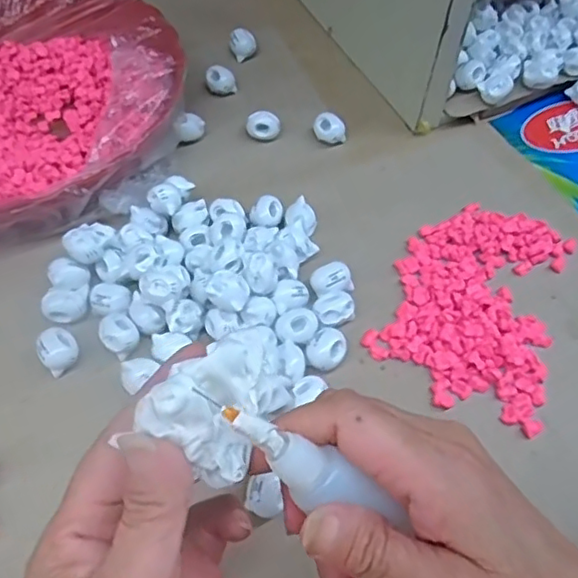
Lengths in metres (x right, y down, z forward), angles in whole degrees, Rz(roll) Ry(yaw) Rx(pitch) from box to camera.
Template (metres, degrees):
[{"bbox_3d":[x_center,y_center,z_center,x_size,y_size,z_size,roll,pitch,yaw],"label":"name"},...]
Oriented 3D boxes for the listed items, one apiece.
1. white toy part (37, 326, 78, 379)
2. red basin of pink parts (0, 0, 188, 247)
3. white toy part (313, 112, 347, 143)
[{"bbox_3d":[-0.135,0.037,0.360,0.021,0.021,0.024,-23,60,-16],"label":"white toy part"},{"bbox_3d":[-0.200,-0.140,0.457,0.236,0.056,0.236,1,57,-1],"label":"red basin of pink parts"},{"bbox_3d":[0.031,-0.125,0.482,0.016,0.021,0.025,-36,65,-23],"label":"white toy part"}]

